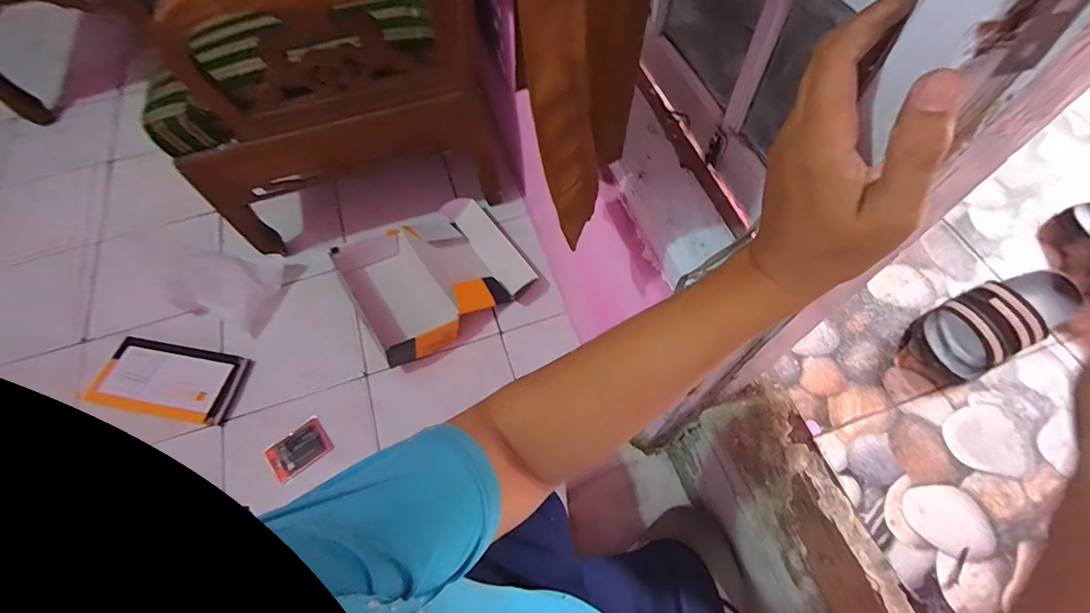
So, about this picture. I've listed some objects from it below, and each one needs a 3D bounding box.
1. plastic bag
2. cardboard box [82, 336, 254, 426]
[{"bbox_3d":[-0.752,-0.066,1.121,0.255,0.090,0.198,19,64,11],"label":"plastic bag"},{"bbox_3d":[-0.820,0.161,1.027,0.309,0.050,0.150,9,62,6],"label":"cardboard box"}]

